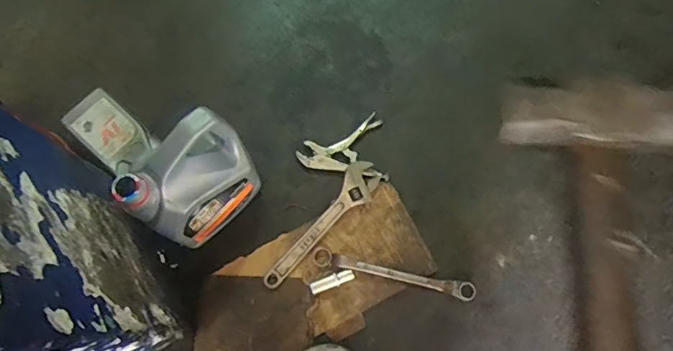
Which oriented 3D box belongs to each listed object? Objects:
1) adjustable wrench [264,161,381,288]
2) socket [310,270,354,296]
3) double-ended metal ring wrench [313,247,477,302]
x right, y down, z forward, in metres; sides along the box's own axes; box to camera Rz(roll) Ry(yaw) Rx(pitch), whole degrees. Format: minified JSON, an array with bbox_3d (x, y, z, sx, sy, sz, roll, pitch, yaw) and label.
[{"bbox_3d":[-0.021,0.094,0.913,0.062,0.025,0.286,36,77,10],"label":"adjustable wrench"},{"bbox_3d":[-0.008,0.190,0.888,0.079,0.026,0.020,-20,74,-6],"label":"socket"},{"bbox_3d":[0.102,0.176,0.890,0.291,0.029,0.031,13,74,4],"label":"double-ended metal ring wrench"}]

